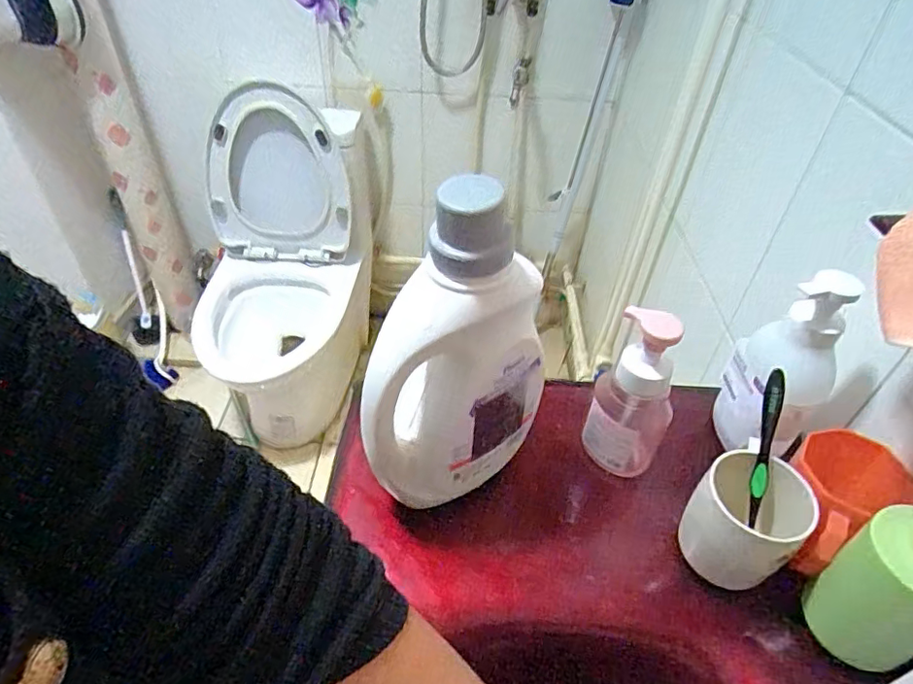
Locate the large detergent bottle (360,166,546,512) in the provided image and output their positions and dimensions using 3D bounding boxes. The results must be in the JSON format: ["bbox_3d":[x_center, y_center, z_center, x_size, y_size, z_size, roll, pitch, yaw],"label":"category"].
[{"bbox_3d":[0.006,0.012,0.458,0.160,0.288,0.077,-28,51,-29],"label":"large detergent bottle"}]

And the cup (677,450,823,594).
[{"bbox_3d":[0.244,0.156,0.483,0.086,0.122,0.077,-33,54,-32],"label":"cup"}]

